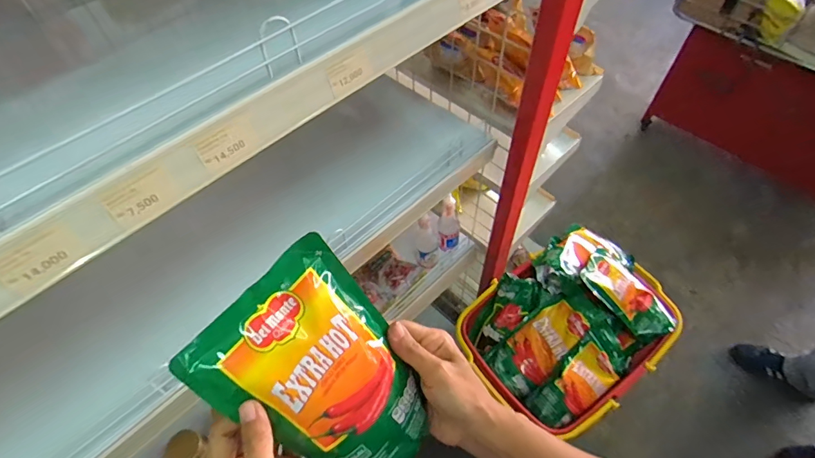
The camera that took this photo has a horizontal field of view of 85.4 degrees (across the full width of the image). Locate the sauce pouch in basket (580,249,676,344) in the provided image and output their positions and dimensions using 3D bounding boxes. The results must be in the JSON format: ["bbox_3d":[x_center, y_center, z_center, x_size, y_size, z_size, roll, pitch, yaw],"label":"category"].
[{"bbox_3d":[0.432,0.135,0.880,0.125,0.045,0.195,-32,71,-38],"label":"sauce pouch in basket"}]

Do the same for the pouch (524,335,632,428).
[{"bbox_3d":[0.315,0.276,0.801,0.198,0.041,0.078,-33,61,-20],"label":"pouch"}]

